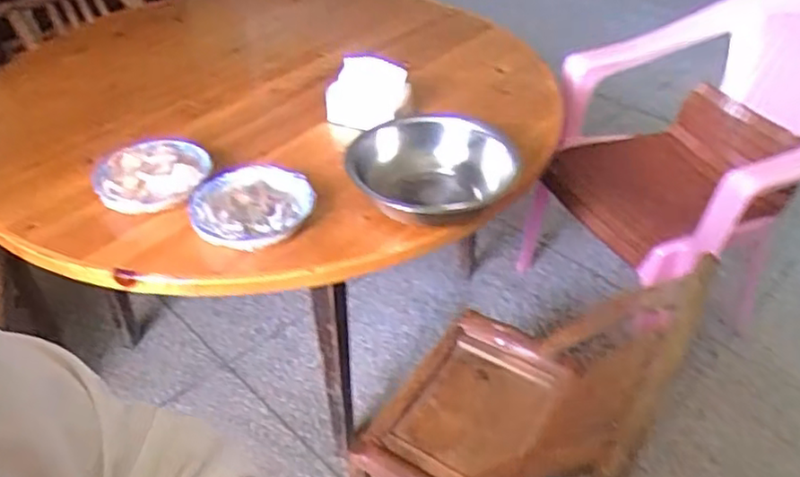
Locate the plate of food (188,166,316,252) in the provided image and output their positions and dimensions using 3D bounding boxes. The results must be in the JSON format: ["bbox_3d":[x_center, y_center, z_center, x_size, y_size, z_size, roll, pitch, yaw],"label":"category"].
[{"bbox_3d":[-0.221,-0.051,1.003,0.173,0.034,0.157,6,40,7],"label":"plate of food"}]

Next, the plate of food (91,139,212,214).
[{"bbox_3d":[-0.399,-0.107,1.064,0.170,0.023,0.169,0,40,0],"label":"plate of food"}]

